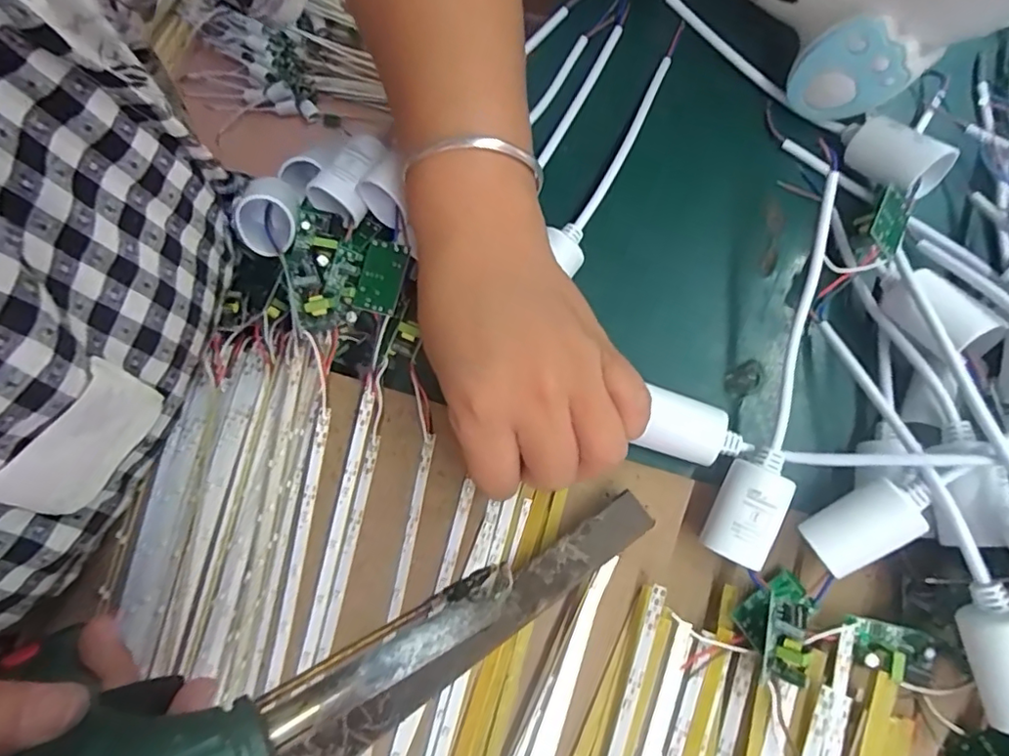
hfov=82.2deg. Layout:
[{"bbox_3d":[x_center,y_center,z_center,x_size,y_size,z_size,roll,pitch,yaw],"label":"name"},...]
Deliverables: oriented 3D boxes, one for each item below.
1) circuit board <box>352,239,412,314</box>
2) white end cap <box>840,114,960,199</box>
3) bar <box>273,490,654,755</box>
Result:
[{"bbox_3d":[-0.061,-0.049,0.285,0.021,0.010,0.034,14,77,5],"label":"circuit board"},{"bbox_3d":[0.201,-0.119,0.305,0.027,0.024,0.056,-31,51,-6],"label":"white end cap"},{"bbox_3d":[-0.024,0.122,0.258,0.211,0.020,0.019,-35,78,-7],"label":"bar"}]

